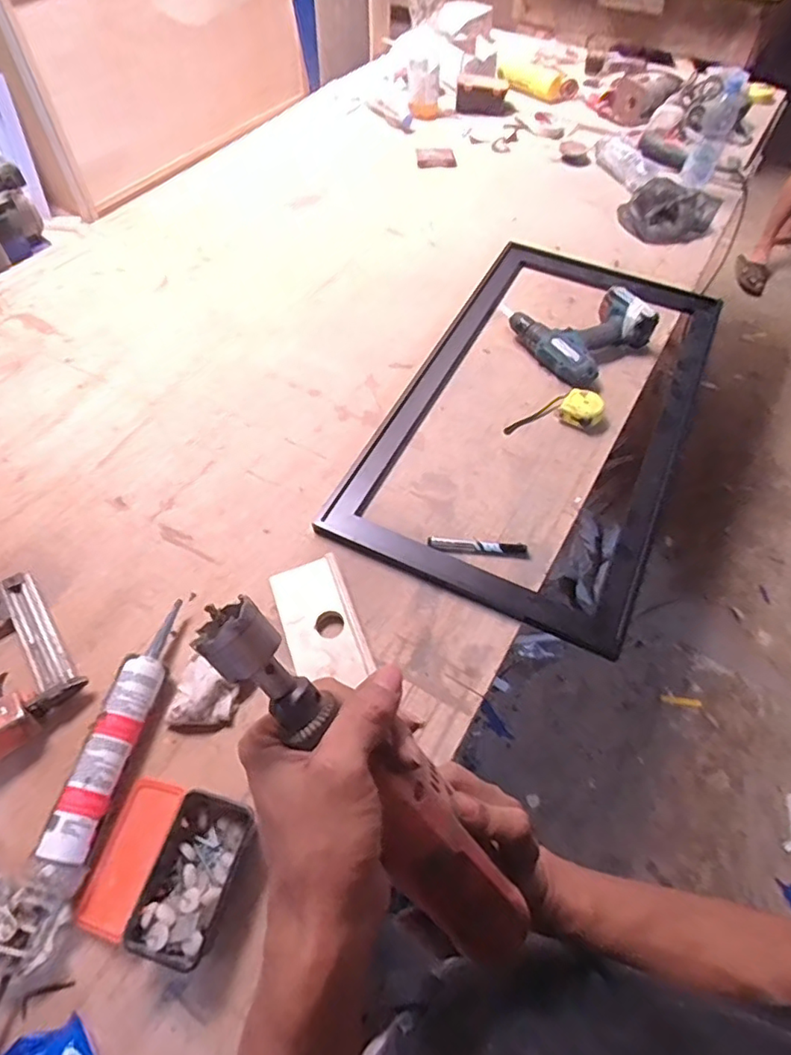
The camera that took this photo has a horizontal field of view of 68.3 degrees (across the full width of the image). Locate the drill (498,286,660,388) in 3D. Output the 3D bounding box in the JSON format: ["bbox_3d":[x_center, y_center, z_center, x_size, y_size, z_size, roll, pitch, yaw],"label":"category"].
[{"bbox_3d":[0.344,-0.394,1.105,0.204,0.094,0.222,-32,65,-21],"label":"drill"}]

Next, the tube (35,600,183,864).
[{"bbox_3d":[-0.315,0.227,0.681,0.049,0.045,0.284,13,58,5],"label":"tube"}]

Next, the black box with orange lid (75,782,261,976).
[{"bbox_3d":[-0.239,0.351,0.607,0.153,0.050,0.147,15,58,6],"label":"black box with orange lid"}]

